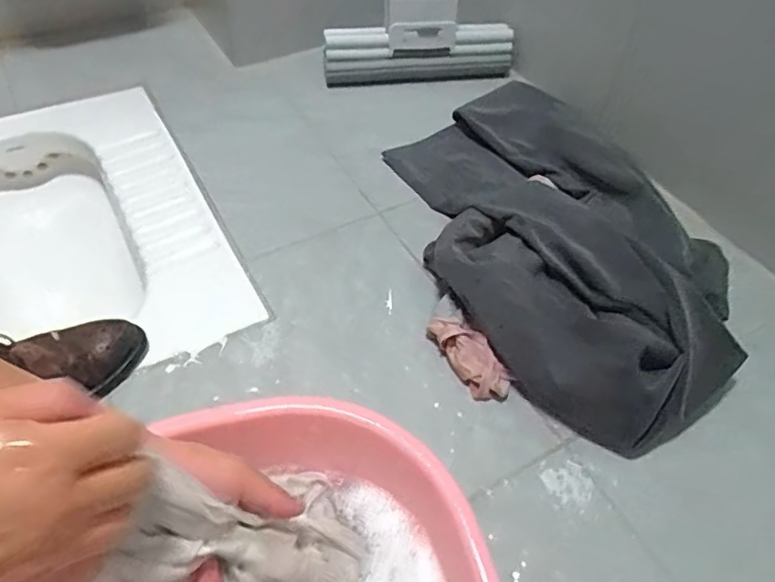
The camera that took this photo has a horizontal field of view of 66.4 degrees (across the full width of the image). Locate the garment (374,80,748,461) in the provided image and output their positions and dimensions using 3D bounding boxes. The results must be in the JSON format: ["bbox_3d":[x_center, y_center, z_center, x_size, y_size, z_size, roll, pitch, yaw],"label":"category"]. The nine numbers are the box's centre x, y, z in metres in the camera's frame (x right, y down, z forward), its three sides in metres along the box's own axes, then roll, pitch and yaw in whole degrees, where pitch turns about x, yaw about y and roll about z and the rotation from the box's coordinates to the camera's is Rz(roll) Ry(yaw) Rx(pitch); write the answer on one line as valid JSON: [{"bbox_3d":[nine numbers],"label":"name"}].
[{"bbox_3d":[0.209,-0.089,0.779,0.349,0.093,0.587,-19,53,-19],"label":"garment"}]

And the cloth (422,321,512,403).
[{"bbox_3d":[0.089,0.073,0.665,0.044,0.038,0.118,-29,57,-25],"label":"cloth"}]

